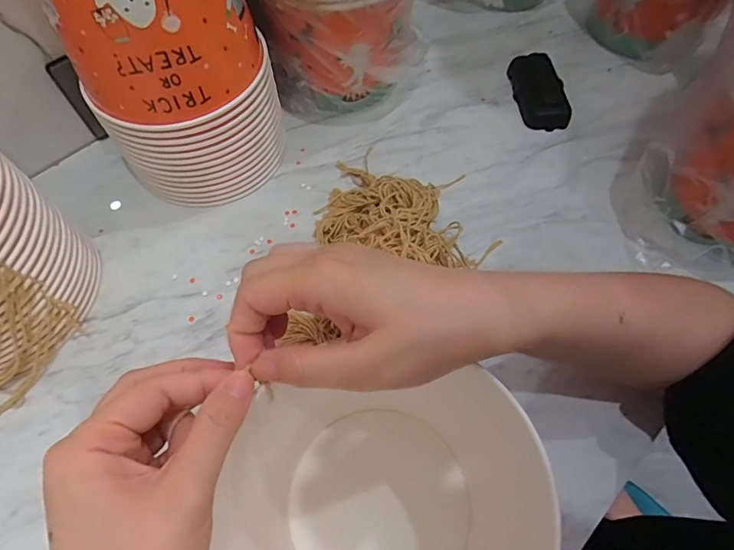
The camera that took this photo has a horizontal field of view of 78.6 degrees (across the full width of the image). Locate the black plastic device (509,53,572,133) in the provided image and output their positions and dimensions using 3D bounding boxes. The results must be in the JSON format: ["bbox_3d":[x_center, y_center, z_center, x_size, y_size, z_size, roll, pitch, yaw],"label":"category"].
[{"bbox_3d":[0.201,-0.216,0.521,0.054,0.023,0.106,-5,61,-1],"label":"black plastic device"}]

